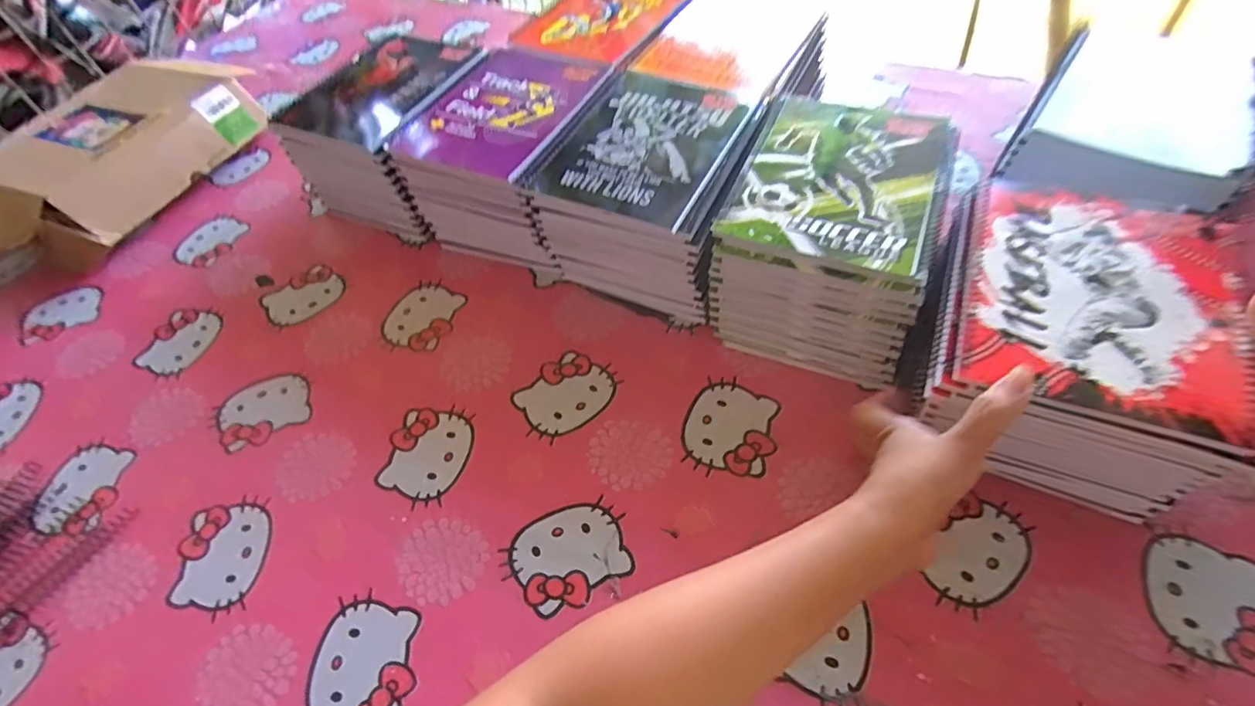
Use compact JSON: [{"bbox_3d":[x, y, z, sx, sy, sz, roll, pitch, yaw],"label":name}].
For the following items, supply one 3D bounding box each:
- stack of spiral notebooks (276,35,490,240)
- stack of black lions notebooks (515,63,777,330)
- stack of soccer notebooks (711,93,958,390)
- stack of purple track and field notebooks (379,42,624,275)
[{"bbox_3d":[-0.255,-0.254,0.673,0.172,0.127,0.196,20,57,20],"label":"stack of spiral notebooks"},{"bbox_3d":[0.031,-0.154,0.571,0.175,0.120,0.194,20,57,20],"label":"stack of black lions notebooks"},{"bbox_3d":[0.176,-0.102,0.515,0.154,0.121,0.201,17,56,18],"label":"stack of soccer notebooks"},{"bbox_3d":[-0.114,-0.210,0.627,0.170,0.122,0.204,19,57,19],"label":"stack of purple track and field notebooks"}]

